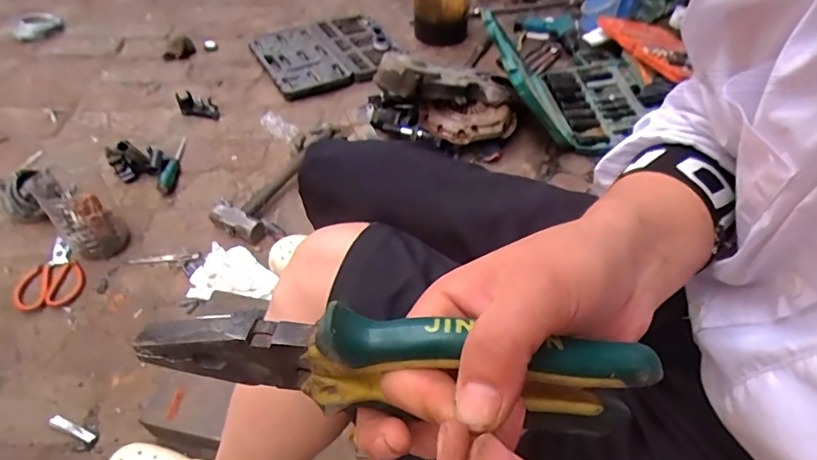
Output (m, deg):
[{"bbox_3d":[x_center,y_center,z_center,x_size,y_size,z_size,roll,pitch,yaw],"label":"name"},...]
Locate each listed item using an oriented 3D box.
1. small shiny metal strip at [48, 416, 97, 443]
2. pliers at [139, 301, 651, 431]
[{"bbox_3d":[-0.480,0.282,0.698,0.072,0.011,0.015,21,45,7],"label":"small shiny metal strip"},{"bbox_3d":[-0.007,0.051,0.189,0.189,0.043,0.019,5,41,2],"label":"pliers"}]

